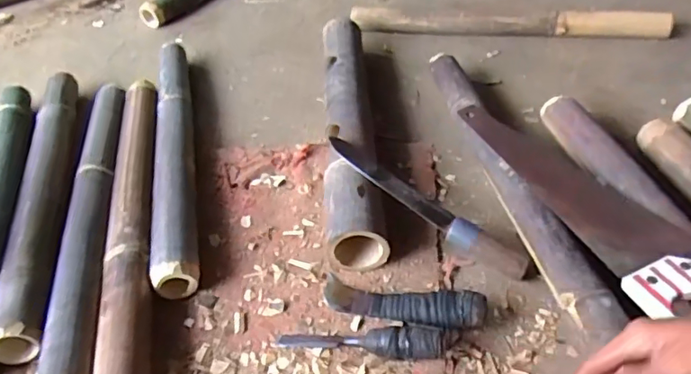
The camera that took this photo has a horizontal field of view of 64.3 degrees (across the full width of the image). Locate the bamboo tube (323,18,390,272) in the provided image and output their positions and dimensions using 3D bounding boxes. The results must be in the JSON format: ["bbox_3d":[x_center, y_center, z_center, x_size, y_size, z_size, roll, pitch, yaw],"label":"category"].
[{"bbox_3d":[0.005,-0.119,0.928,0.082,0.083,0.591,-6,44,2],"label":"bamboo tube"}]

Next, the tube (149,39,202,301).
[{"bbox_3d":[-0.292,-0.082,0.942,0.062,0.067,0.653,-13,44,-7],"label":"tube"}]

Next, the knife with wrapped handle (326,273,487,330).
[{"bbox_3d":[0.067,0.138,0.675,0.201,0.042,0.048,8,45,14],"label":"knife with wrapped handle"}]

